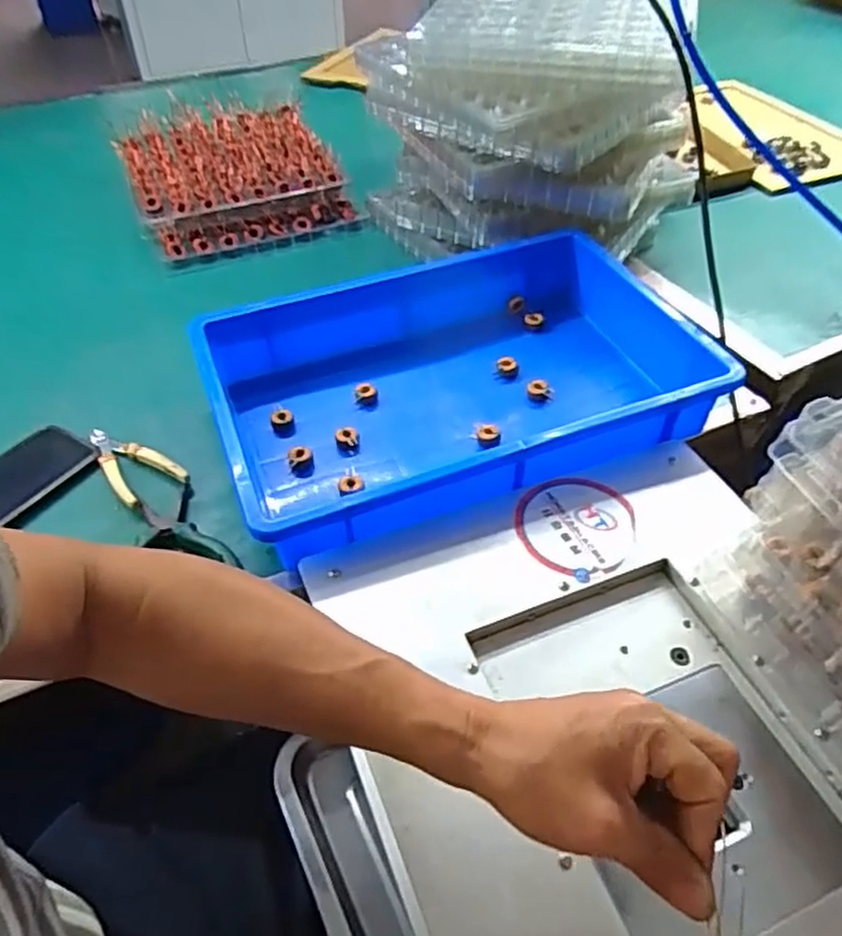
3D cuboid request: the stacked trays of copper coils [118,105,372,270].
[{"bbox_3d":[-0.274,-0.419,0.995,0.275,0.068,0.310,-21,51,-20],"label":"stacked trays of copper coils"}]

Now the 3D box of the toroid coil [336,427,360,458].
[{"bbox_3d":[-0.068,-0.024,0.655,0.022,0.022,0.022,-5,47,-6],"label":"toroid coil"}]

